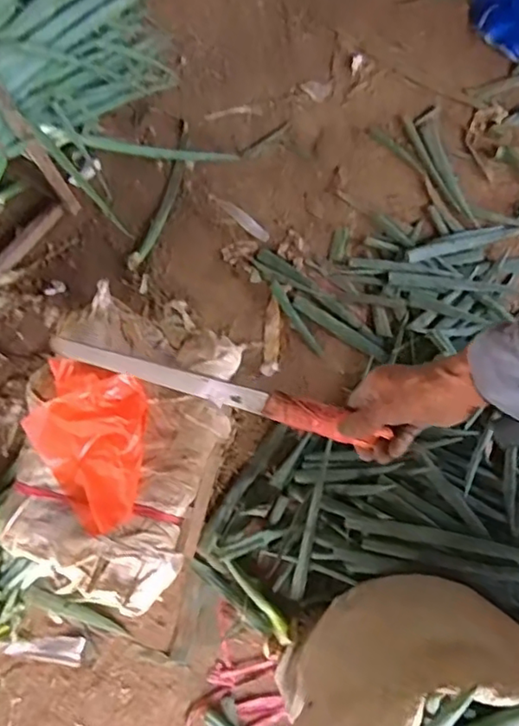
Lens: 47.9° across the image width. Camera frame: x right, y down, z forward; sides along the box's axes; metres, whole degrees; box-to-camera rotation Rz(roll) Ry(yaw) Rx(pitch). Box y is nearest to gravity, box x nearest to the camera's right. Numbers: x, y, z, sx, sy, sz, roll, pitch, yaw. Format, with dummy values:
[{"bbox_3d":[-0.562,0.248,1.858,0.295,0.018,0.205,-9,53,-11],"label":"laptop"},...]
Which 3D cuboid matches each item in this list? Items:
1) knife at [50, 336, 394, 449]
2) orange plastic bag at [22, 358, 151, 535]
[{"bbox_3d":[-0.082,0.023,0.707,0.437,0.024,0.030,14,72,26],"label":"knife"},{"bbox_3d":[-0.246,0.106,0.886,0.176,0.048,0.253,-36,73,-8],"label":"orange plastic bag"}]

